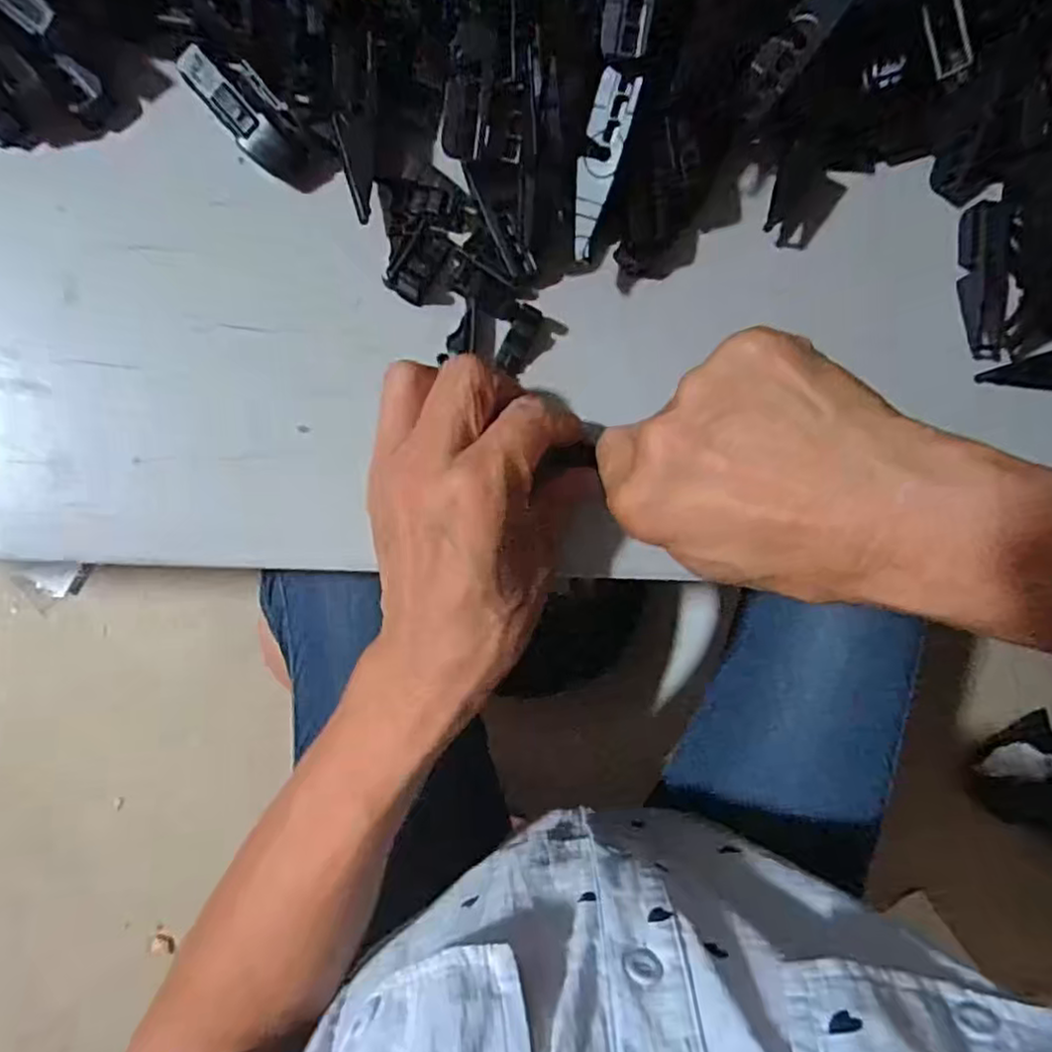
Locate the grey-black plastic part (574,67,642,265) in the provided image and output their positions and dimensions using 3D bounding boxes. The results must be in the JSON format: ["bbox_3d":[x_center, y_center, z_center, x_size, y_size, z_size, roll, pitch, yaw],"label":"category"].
[{"bbox_3d":[0.027,-0.132,0.248,0.014,0.008,0.062,11,110,-8],"label":"grey-black plastic part"}]

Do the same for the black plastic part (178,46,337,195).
[{"bbox_3d":[-0.104,-0.156,0.258,0.062,0.014,0.024,39,86,-20],"label":"black plastic part"}]

